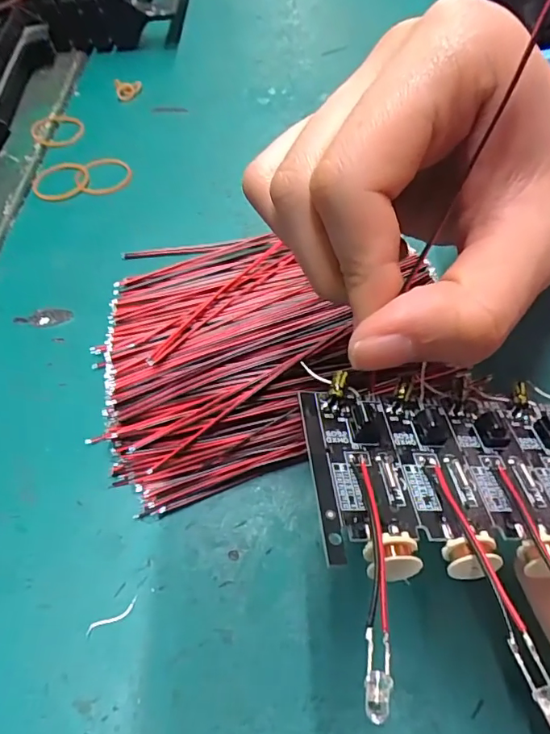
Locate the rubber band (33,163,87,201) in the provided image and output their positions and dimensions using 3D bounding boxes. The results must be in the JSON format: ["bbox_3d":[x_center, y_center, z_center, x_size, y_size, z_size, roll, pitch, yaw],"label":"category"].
[{"bbox_3d":[-0.124,-0.108,0.289,0.033,0.004,0.031,-12,55,-4],"label":"rubber band"}]

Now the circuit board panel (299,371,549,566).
[{"bbox_3d":[0.086,0.022,0.118,0.159,0.004,0.044,3,44,-10],"label":"circuit board panel"}]

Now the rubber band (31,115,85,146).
[{"bbox_3d":[-0.138,-0.152,0.320,0.031,0.004,0.037,-20,56,-10],"label":"rubber band"}]

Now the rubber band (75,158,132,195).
[{"bbox_3d":[-0.099,-0.112,0.292,0.031,0.004,0.033,-14,55,-6],"label":"rubber band"}]

